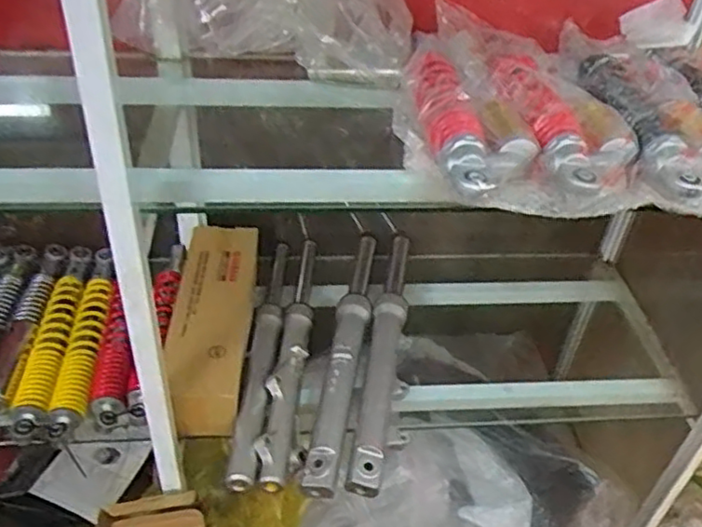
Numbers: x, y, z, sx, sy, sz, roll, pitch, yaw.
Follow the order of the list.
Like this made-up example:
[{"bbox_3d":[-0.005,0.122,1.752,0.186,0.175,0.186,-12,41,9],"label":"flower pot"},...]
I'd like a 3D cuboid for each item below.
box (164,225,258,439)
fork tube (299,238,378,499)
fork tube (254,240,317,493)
[{"bbox_3d":[-0.197,0.086,0.952,0.109,0.097,0.346,2,39,-3],"label":"box"},{"bbox_3d":[-0.005,0.121,0.953,0.045,0.069,0.472,8,39,5],"label":"fork tube"},{"bbox_3d":[-0.084,0.122,0.951,0.042,0.054,0.458,5,39,1],"label":"fork tube"}]

